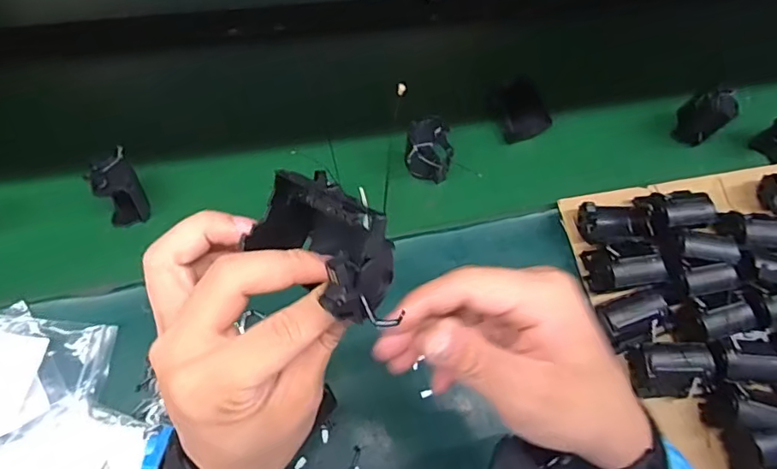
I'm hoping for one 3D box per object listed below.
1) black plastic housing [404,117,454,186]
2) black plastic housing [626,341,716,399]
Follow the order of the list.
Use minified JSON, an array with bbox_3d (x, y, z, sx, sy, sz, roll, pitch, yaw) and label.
[{"bbox_3d":[0.042,-0.088,0.567,0.048,0.076,0.038,9,66,-2],"label":"black plastic housing"},{"bbox_3d":[0.273,0.129,0.498,0.065,0.037,0.047,0,67,-5],"label":"black plastic housing"}]

